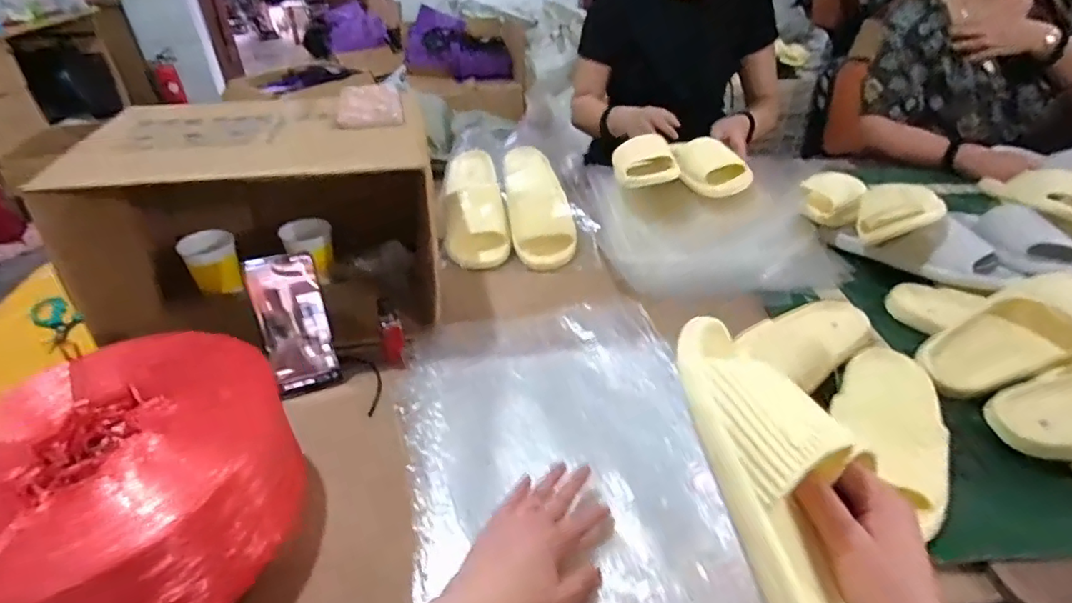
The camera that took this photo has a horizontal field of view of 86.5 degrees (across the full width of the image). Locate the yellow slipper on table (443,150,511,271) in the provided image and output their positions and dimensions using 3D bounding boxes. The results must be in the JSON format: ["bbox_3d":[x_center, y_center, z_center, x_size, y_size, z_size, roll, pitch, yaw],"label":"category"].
[{"bbox_3d":[-0.103,-0.162,0.946,0.098,0.061,0.239,-7,54,-7],"label":"yellow slipper on table"}]

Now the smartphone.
[{"bbox_3d":[-0.275,0.028,0.651,0.073,0.161,0.014,-15,15,-17],"label":"smartphone"}]

